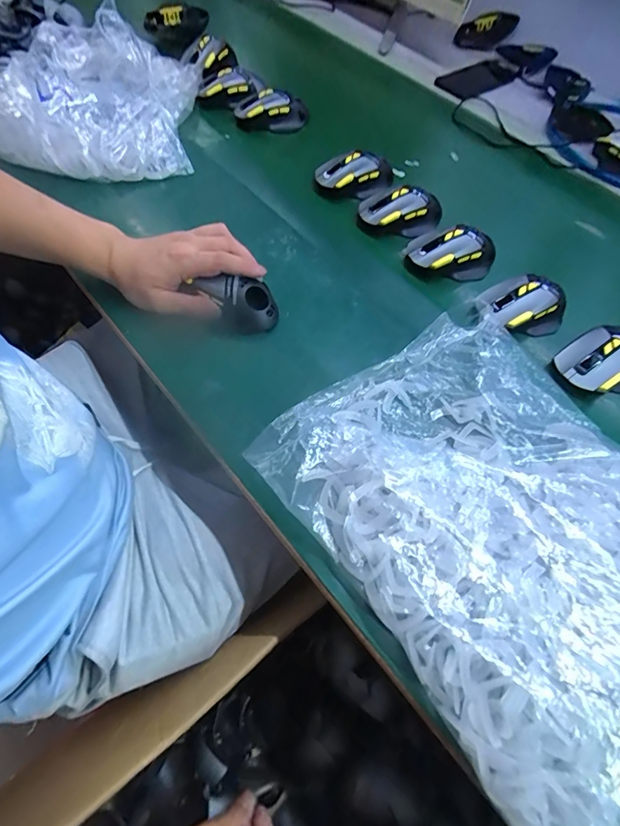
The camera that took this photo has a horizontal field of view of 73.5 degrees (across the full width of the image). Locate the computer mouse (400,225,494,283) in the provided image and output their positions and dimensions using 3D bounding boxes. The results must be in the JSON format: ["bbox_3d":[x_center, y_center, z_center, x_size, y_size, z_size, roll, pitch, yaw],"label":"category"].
[{"bbox_3d":[0.182,-0.209,0.528,0.119,0.042,0.077,1,60,-4],"label":"computer mouse"}]

